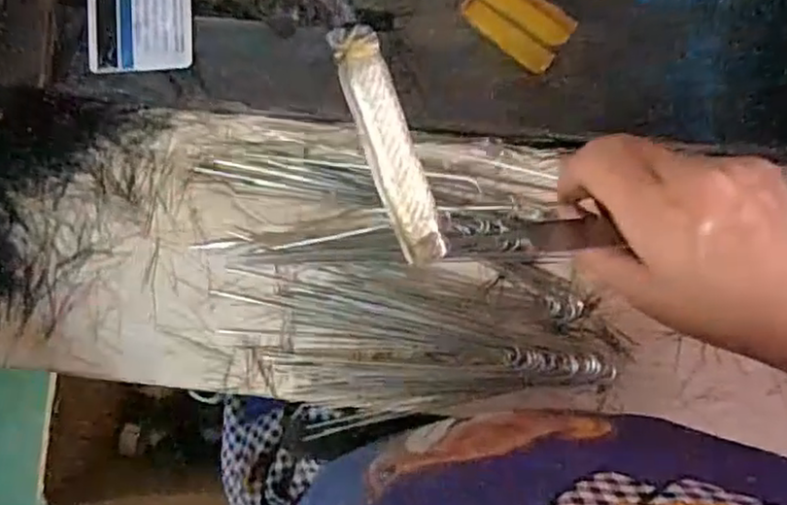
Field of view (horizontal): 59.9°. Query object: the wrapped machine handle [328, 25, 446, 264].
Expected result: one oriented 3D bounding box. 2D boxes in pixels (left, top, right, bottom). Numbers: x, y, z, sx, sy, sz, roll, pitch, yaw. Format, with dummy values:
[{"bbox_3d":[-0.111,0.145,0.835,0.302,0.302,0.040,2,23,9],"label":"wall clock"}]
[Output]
[{"bbox_3d":[-0.001,-0.039,0.256,0.018,0.009,0.090,-19,105,2],"label":"wrapped machine handle"}]

